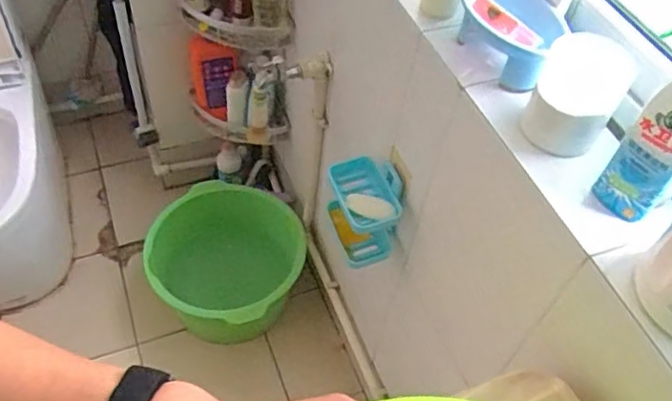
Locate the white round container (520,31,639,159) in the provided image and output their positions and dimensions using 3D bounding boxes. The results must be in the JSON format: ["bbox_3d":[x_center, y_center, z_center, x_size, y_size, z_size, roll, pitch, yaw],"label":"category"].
[{"bbox_3d":[0.253,-0.109,0.635,0.091,0.102,0.088,0,51,-1],"label":"white round container"}]

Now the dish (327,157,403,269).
[{"bbox_3d":[0.047,0.016,0.992,0.101,0.153,0.110,-12,53,-10],"label":"dish"}]

